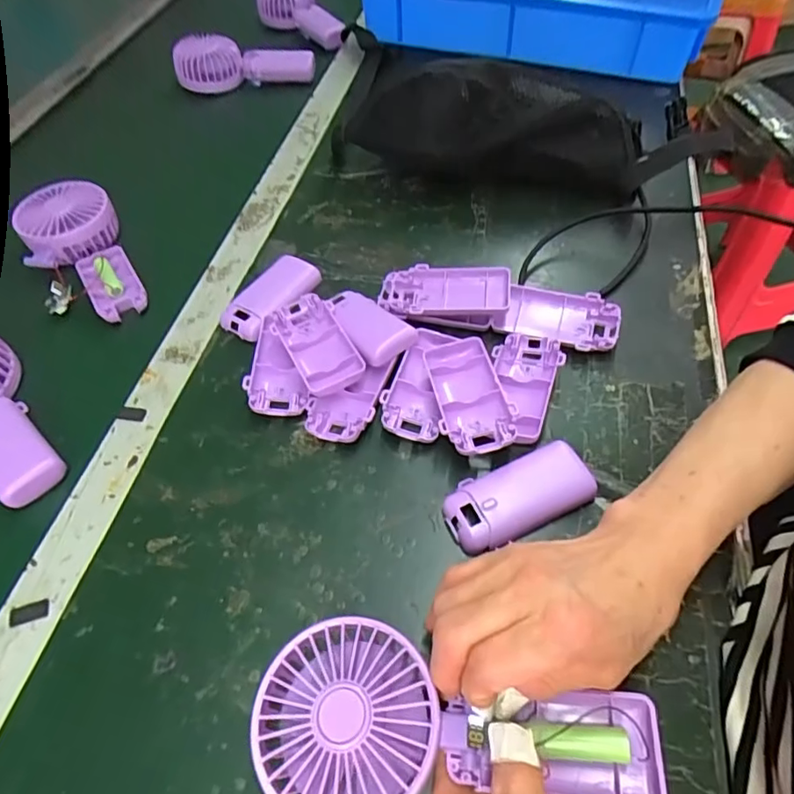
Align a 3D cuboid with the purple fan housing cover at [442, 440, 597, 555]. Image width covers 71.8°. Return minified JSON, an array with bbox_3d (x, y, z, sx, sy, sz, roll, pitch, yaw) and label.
[{"bbox_3d":[0.077,0.063,0.348,0.096,0.019,0.044,-22,56,-11],"label":"purple fan housing cover"}]

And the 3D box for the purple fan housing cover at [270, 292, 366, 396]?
[{"bbox_3d":[-0.063,-0.041,0.425,0.048,0.015,0.096,-28,57,-14],"label":"purple fan housing cover"}]

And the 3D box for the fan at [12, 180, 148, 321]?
[{"bbox_3d":[-0.306,-0.142,0.529,0.089,0.031,0.191,-30,70,-16],"label":"fan"}]

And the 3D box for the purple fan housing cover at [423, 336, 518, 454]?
[{"bbox_3d":[0.049,-0.005,0.380,0.045,0.017,0.100,-10,55,-2],"label":"purple fan housing cover"}]

